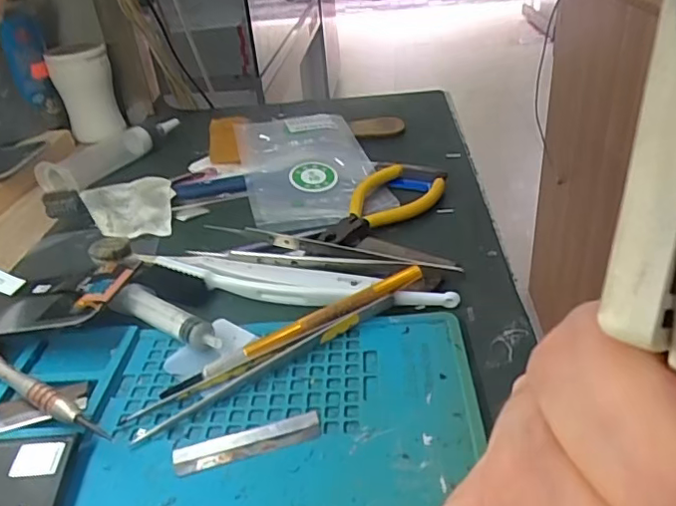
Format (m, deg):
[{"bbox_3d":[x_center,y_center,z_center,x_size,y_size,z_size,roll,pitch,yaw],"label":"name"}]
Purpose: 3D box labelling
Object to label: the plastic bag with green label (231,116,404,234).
[{"bbox_3d":[-0.023,-0.069,0.424,0.096,0.013,0.171,-10,34,-9],"label":"plastic bag with green label"}]

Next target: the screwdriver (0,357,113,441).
[{"bbox_3d":[-0.138,0.059,0.248,0.104,0.013,0.009,17,39,29],"label":"screwdriver"}]

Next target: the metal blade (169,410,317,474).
[{"bbox_3d":[-0.035,0.073,0.221,0.057,0.004,0.013,-11,34,-10],"label":"metal blade"}]

